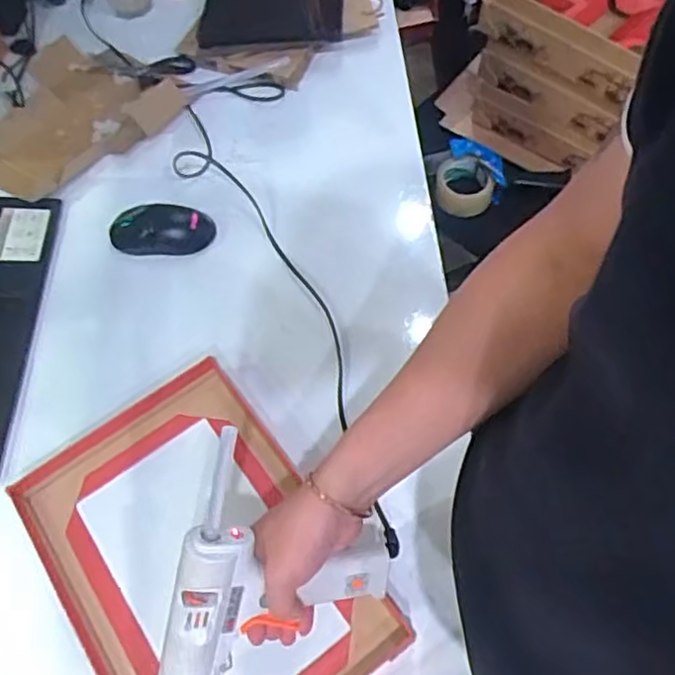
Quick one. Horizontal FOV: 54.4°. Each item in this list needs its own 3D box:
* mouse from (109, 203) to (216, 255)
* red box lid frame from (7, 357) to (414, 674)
[{"bbox_3d":[-0.204,-0.125,0.761,0.117,0.031,0.055,-5,61,2],"label":"mouse"},{"bbox_3d":[-0.125,0.200,0.591,0.229,0.032,0.327,-32,67,-19],"label":"red box lid frame"}]

